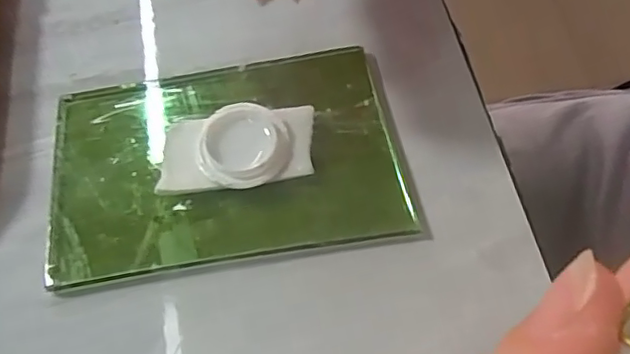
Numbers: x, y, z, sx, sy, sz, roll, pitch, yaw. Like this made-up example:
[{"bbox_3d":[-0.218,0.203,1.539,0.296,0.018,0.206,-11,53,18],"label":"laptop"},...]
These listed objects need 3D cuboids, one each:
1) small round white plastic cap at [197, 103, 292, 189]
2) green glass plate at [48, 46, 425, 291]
[{"bbox_3d":[-0.021,-0.010,0.175,0.027,0.007,0.027,1,65,-3],"label":"small round white plastic cap"},{"bbox_3d":[-0.027,-0.007,0.178,0.103,0.006,0.068,-8,64,-5],"label":"green glass plate"}]

